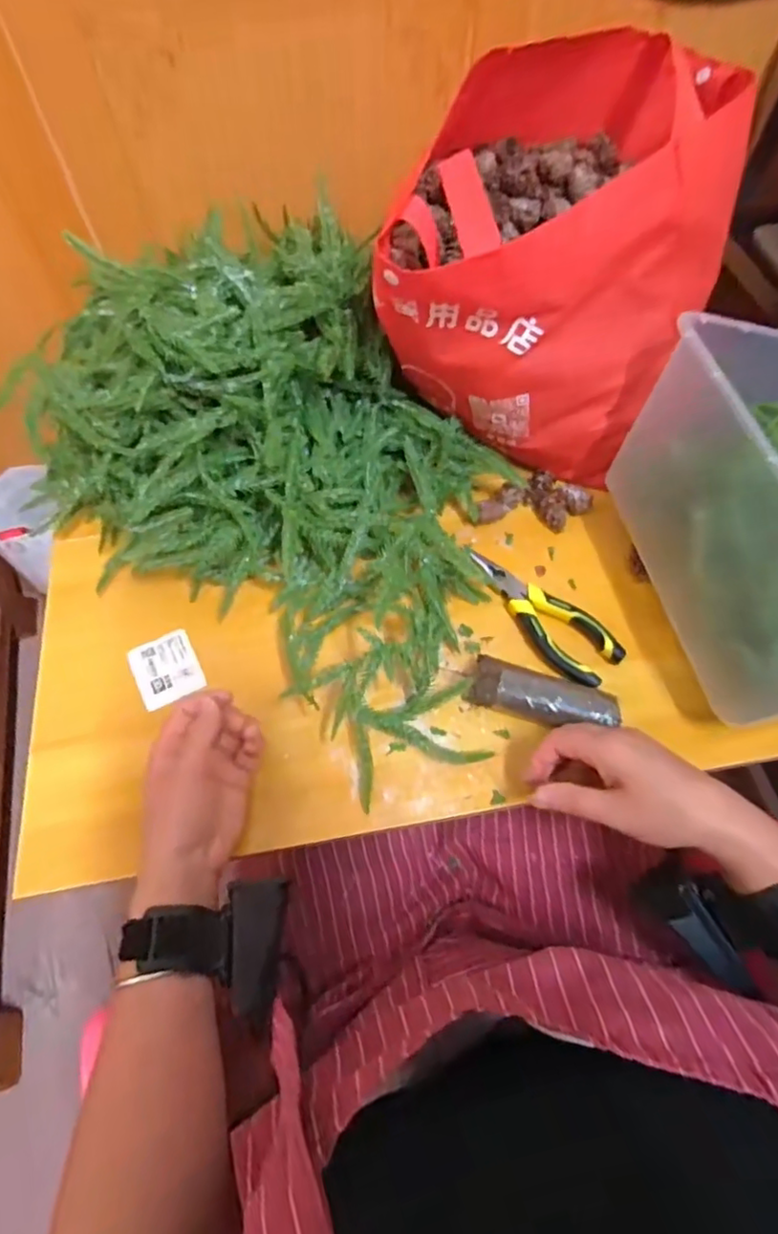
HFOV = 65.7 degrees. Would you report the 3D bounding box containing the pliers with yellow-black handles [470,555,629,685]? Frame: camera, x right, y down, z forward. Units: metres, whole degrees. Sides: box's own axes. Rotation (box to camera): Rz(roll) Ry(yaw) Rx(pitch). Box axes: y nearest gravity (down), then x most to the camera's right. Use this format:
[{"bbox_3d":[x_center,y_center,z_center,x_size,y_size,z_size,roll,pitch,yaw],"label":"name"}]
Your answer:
[{"bbox_3d":[0.125,-0.006,0.497,0.055,0.012,0.144,-35,67,-17],"label":"pliers with yellow-black handles"}]

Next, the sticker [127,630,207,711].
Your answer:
[{"bbox_3d":[-0.179,0.041,0.485,0.049,0.004,0.058,-25,64,-16],"label":"sticker"}]

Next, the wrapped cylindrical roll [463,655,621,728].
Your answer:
[{"bbox_3d":[0.116,0.061,0.455,0.108,0.023,0.037,18,63,10],"label":"wrapped cylindrical roll"}]

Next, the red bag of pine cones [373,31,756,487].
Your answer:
[{"bbox_3d":[0.154,-0.315,0.532,0.235,0.216,0.356,14,63,8],"label":"red bag of pine cones"}]

